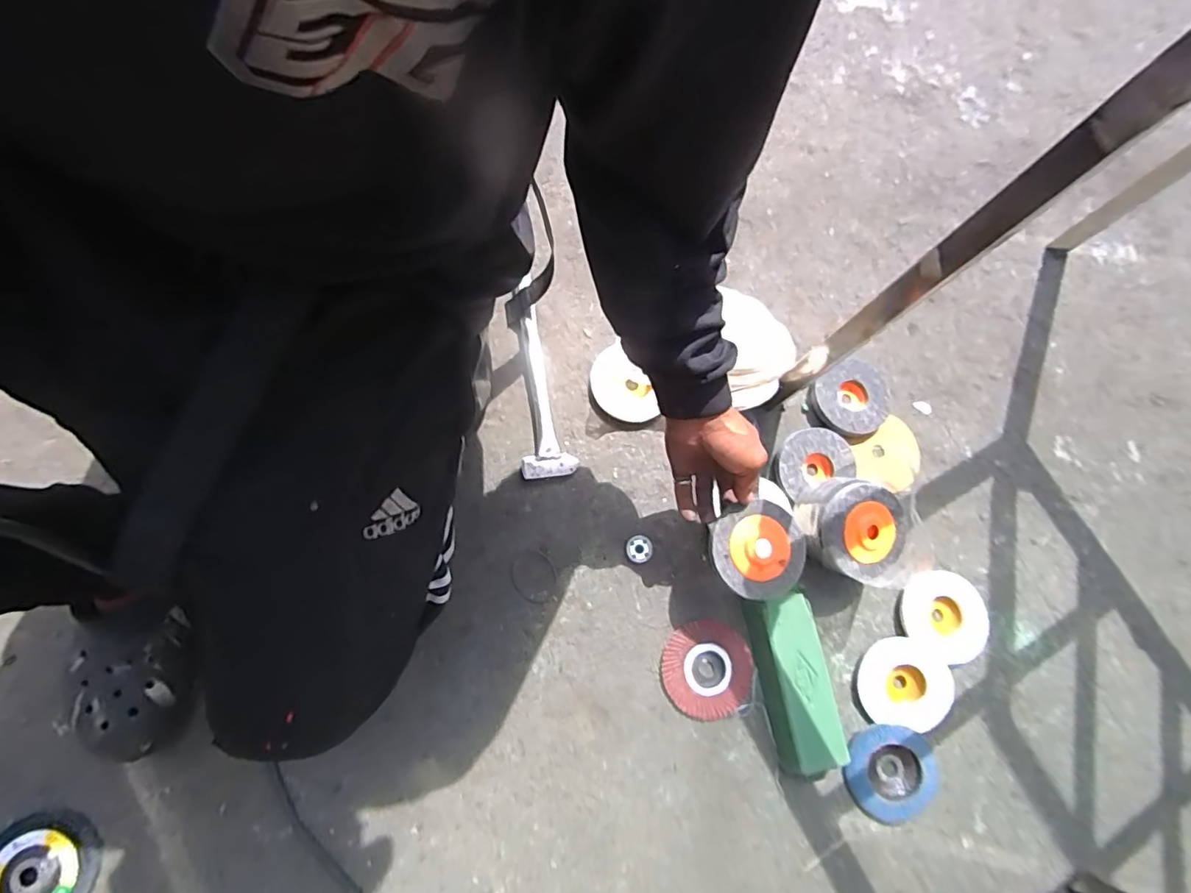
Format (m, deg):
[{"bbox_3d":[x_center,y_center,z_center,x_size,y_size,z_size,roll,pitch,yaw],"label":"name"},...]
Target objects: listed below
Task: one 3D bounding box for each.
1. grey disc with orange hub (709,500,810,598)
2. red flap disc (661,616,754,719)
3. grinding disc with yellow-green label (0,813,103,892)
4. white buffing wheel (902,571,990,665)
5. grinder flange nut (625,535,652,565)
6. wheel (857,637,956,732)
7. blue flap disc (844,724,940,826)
[{"bbox_3d":[0.160,0.102,0.528,0.091,0.020,0.087,0,76,-1],"label":"grey disc with orange hub"},{"bbox_3d":[0.120,0.238,0.585,0.095,0.010,0.095,0,76,-1],"label":"red flap disc"},{"bbox_3d":[-0.506,0.388,0.489,0.102,0.014,0.092,-14,78,-7],"label":"grinding disc with yellow-green label"},{"bbox_3d":[0.397,0.190,0.618,0.098,0.012,0.093,0,76,-1],"label":"white buffing wheel"},{"bbox_3d":[0.049,0.117,0.618,0.031,0.006,0.032,-16,77,-5],"label":"grinder flange nut"},{"bbox_3d":[0.337,0.256,0.591,0.093,0.016,0.087,0,76,-1],"label":"wheel"},{"bbox_3d":[0.308,0.340,0.567,0.092,0.014,0.091,0,76,-1],"label":"blue flap disc"}]

